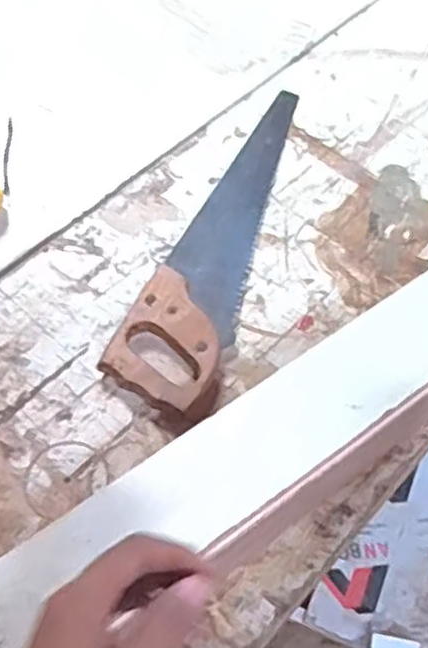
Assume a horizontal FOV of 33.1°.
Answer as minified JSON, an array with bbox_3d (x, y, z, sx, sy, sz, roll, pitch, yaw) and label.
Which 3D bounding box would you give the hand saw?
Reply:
[{"bbox_3d":[0.023,-0.105,0.782,0.097,0.022,0.441,22,59,10],"label":"hand saw"}]

